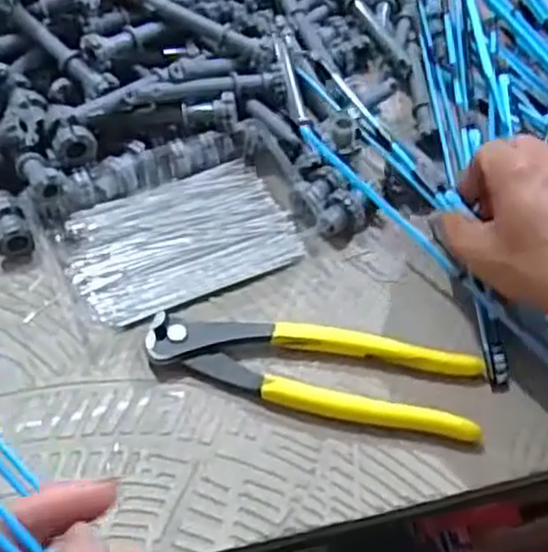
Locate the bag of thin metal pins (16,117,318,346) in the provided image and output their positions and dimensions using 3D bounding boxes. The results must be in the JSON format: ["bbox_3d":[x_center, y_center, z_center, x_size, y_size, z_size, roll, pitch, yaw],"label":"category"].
[{"bbox_3d":[-0.055,-0.035,0.438,0.143,0.027,0.097,-22,61,-18],"label":"bag of thin metal pins"}]

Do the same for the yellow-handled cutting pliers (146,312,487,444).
[{"bbox_3d":[0.019,0.047,0.388,0.165,0.012,0.044,11,56,3],"label":"yellow-handled cutting pliers"}]

